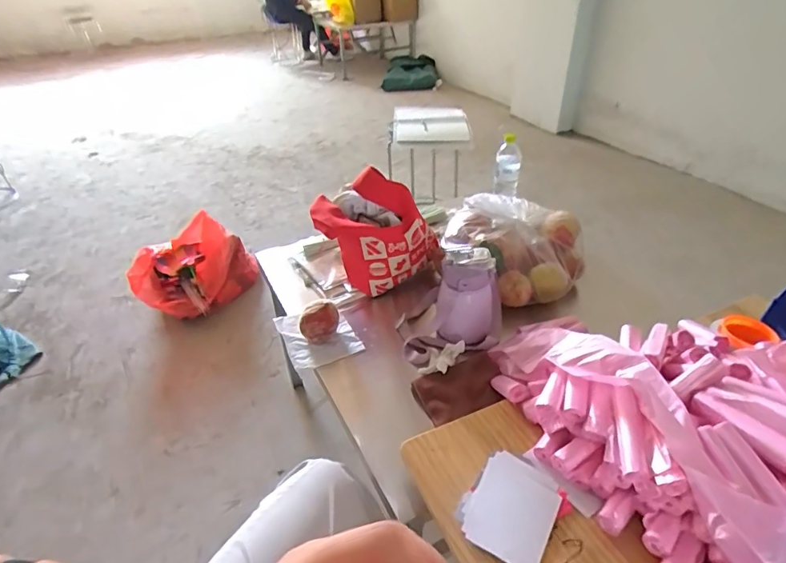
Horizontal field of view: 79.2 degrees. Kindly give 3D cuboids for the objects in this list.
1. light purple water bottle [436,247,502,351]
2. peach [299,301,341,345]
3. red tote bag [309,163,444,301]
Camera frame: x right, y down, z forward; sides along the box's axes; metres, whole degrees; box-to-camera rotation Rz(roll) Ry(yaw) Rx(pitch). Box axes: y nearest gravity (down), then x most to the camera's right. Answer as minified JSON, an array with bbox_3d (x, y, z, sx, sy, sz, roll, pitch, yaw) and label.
[{"bbox_3d":[0.144,0.039,0.888,0.114,0.182,0.087,8,37,14],"label":"light purple water bottle"},{"bbox_3d":[-0.142,0.083,0.933,0.070,0.077,0.067,2,36,6],"label":"peach"},{"bbox_3d":[-0.035,-0.095,1.036,0.261,0.238,0.127,0,36,4],"label":"red tote bag"}]

